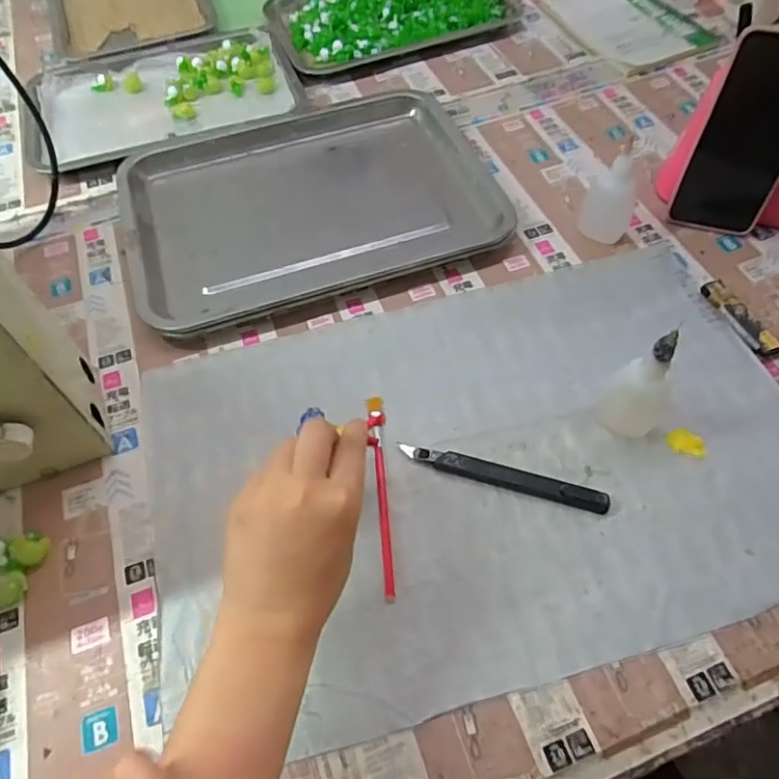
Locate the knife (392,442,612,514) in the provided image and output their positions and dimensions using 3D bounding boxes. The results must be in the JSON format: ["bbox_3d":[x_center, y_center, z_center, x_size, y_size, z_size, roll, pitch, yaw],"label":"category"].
[{"bbox_3d":[0.081,0.061,0.404,0.149,0.012,0.015,15,59,10],"label":"knife"}]

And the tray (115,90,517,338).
[{"bbox_3d":[-0.082,-0.201,0.573,0.355,0.023,0.271,-16,59,-9],"label":"tray"}]

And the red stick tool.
[{"bbox_3d":[-0.005,0.071,0.403,0.013,0.006,0.155,-4,56,-2],"label":"red stick tool"}]

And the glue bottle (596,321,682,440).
[{"bbox_3d":[0.181,-0.004,0.393,0.045,0.097,0.037,30,63,18],"label":"glue bottle"}]

